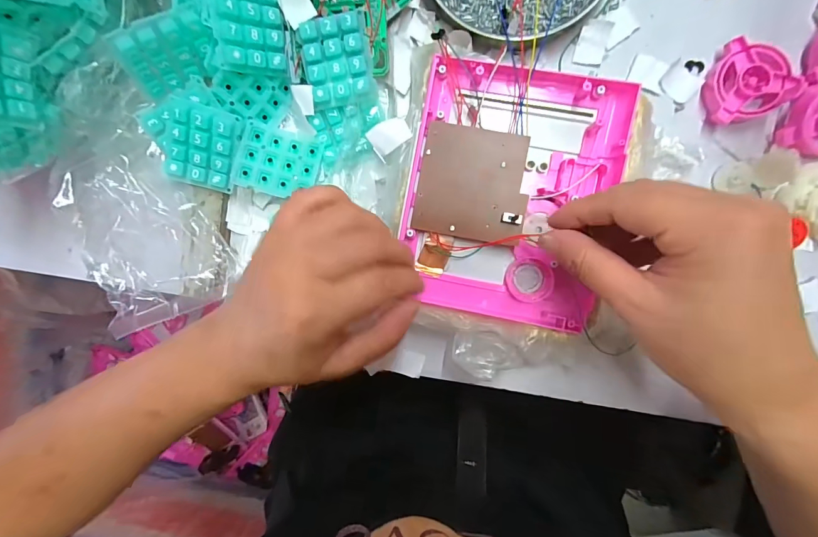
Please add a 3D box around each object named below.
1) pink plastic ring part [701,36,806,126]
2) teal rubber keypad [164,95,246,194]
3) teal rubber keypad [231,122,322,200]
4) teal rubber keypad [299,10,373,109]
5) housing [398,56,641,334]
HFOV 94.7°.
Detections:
[{"bbox_3d":[0.234,-0.130,0.257,0.052,0.016,0.052,0,95,6],"label":"pink plastic ring part"},{"bbox_3d":[-0.151,-0.088,0.274,0.050,0.013,0.057,14,113,-13],"label":"teal rubber keypad"},{"bbox_3d":[-0.098,-0.080,0.285,0.058,0.014,0.048,15,96,4],"label":"teal rubber keypad"},{"bbox_3d":[-0.052,-0.150,0.266,0.045,0.007,0.057,-7,94,6],"label":"teal rubber keypad"},{"bbox_3d":[0.066,-0.048,0.255,0.130,0.017,0.162,10,98,3],"label":"housing"}]

